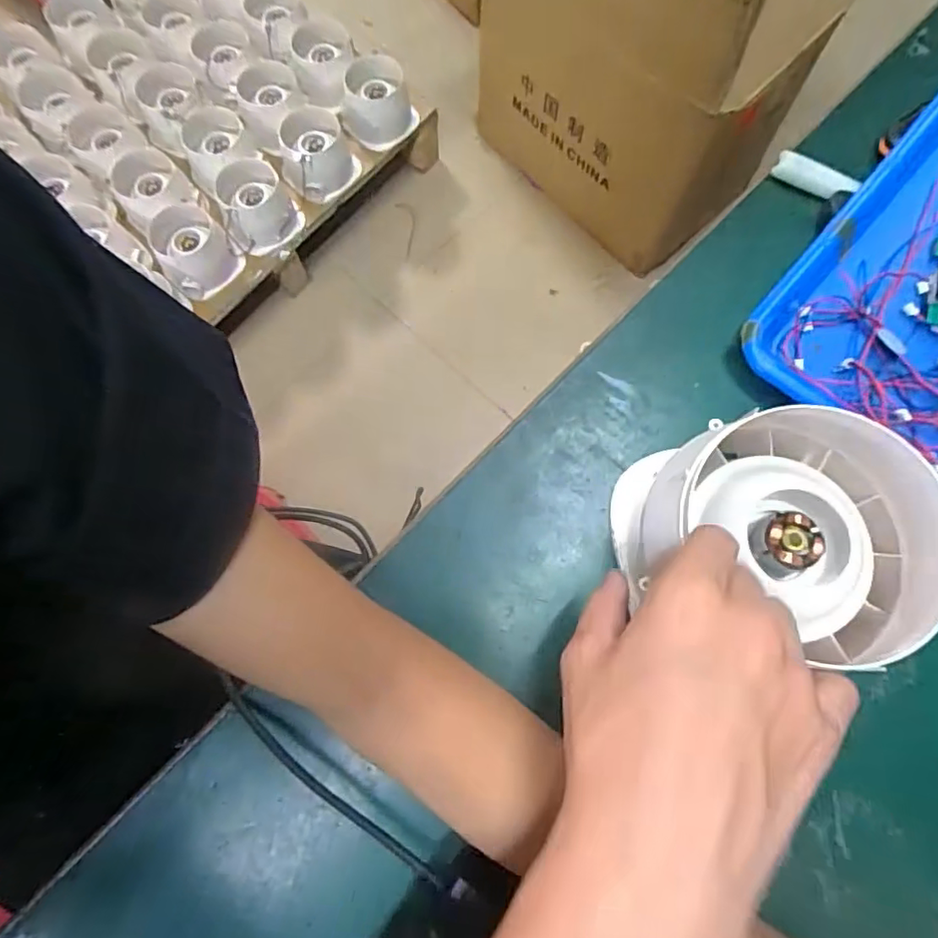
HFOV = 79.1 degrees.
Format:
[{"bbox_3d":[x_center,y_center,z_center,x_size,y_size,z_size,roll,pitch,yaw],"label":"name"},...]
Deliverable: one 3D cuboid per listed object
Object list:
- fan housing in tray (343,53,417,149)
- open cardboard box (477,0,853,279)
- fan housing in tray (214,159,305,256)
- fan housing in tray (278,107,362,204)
[{"bbox_3d":[-0.185,-0.737,1.141,0.142,0.099,0.137,0,73,1],"label":"fan housing in tray"},{"bbox_3d":[0.348,-0.818,1.047,0.495,0.540,0.609,-43,77,-11],"label":"open cardboard box"},{"bbox_3d":[-0.398,-0.493,1.072,0.130,0.098,0.138,0,73,1],"label":"fan housing in tray"},{"bbox_3d":[-0.293,-0.613,1.105,0.134,0.116,0.130,0,73,1],"label":"fan housing in tray"}]

